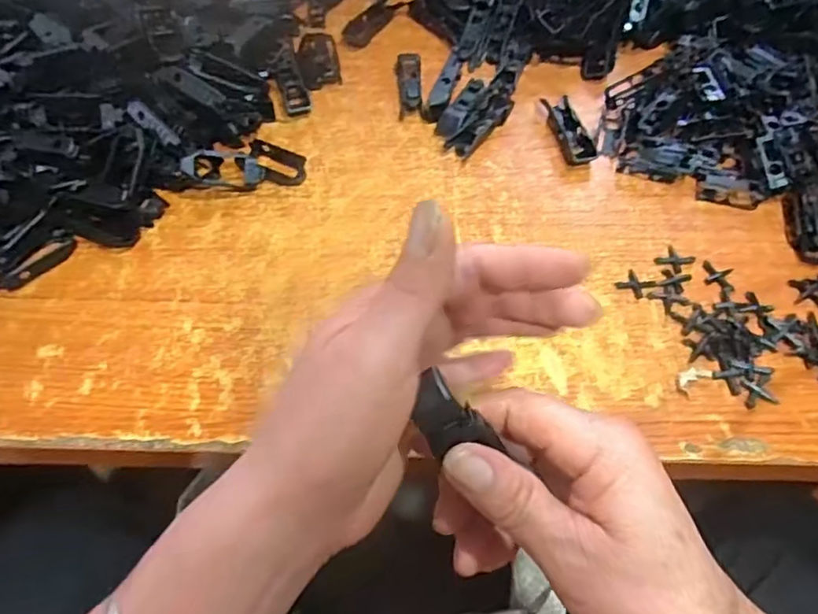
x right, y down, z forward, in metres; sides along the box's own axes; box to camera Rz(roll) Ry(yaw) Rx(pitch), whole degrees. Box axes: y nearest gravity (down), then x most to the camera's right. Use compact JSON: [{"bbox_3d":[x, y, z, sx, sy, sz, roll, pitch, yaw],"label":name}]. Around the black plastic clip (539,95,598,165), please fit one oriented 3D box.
[{"bbox_3d":[0.113,-0.127,0.438,0.019,0.014,0.062,-10,58,-8],"label":"black plastic clip"}]

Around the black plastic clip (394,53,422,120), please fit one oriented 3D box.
[{"bbox_3d":[0.000,-0.167,0.461,0.019,0.015,0.059,0,57,-2],"label":"black plastic clip"}]

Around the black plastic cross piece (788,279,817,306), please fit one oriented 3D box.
[{"bbox_3d":[0.247,-0.010,0.371,0.032,0.004,0.022,-11,58,-9],"label":"black plastic cross piece"}]

